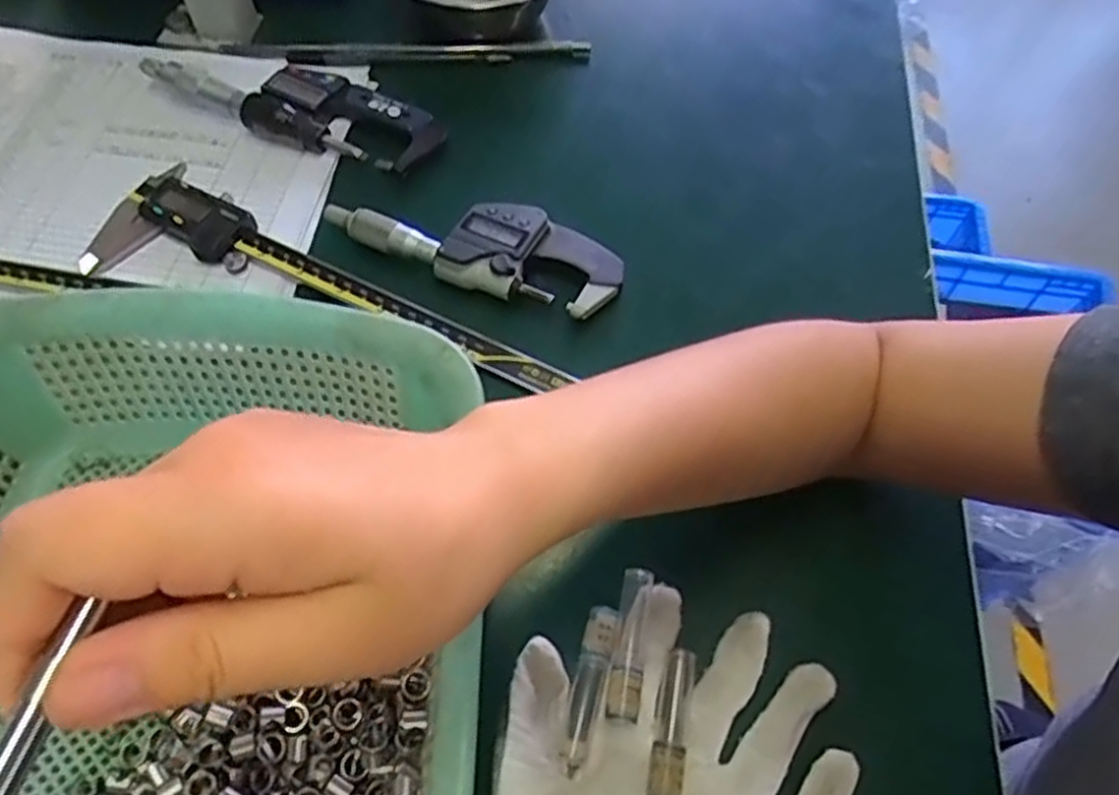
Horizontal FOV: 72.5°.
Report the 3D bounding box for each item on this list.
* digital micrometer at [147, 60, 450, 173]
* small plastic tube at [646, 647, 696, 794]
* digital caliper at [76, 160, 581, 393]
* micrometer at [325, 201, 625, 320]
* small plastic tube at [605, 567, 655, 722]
[{"bbox_3d":[-0.156,-0.183,0.461,0.171,0.021,0.068,25,62,12],"label":"digital micrometer"},{"bbox_3d":[0.043,0.127,0.297,0.013,0.011,0.056,12,60,4],"label":"small plastic tube"},{"bbox_3d":[-0.130,-0.047,0.396,0.266,0.021,0.078,29,63,14],"label":"digital caliper"},{"bbox_3d":[-0.045,-0.085,0.412,0.159,0.019,0.054,17,60,7],"label":"micrometer"},{"bbox_3d":[0.029,0.100,0.311,0.013,0.010,0.060,10,60,3],"label":"small plastic tube"}]

